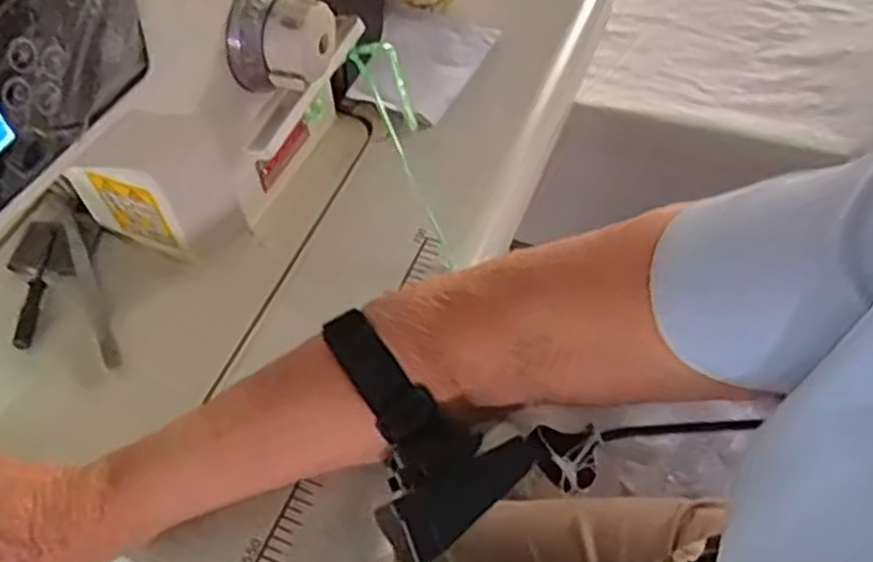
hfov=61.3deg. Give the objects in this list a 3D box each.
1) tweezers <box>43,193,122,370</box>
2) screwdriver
[{"bbox_3d":[-0.207,-0.004,0.431,0.014,0.013,0.131,-27,58,-15],"label":"tweezers"},{"bbox_3d":[-0.233,0.004,0.430,0.010,0.006,0.079,-5,55,0],"label":"screwdriver"}]

